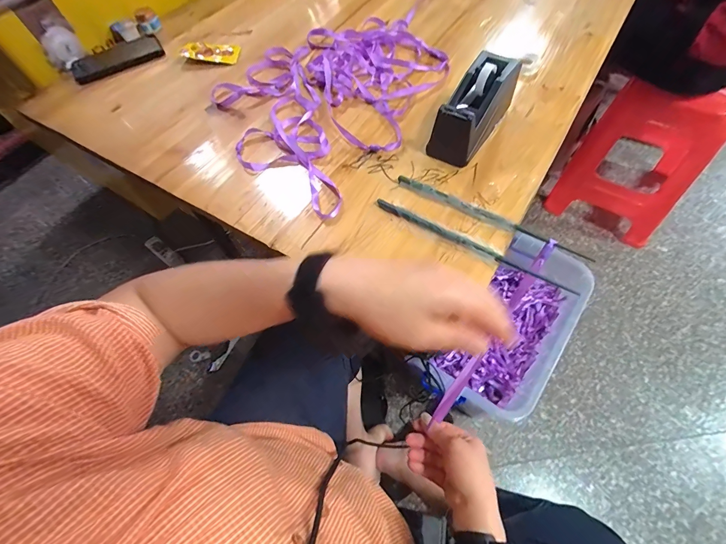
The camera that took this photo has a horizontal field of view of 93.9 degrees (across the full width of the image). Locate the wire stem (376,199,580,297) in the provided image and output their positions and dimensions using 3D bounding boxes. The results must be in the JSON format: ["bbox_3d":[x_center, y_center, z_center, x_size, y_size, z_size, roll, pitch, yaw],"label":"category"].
[{"bbox_3d":[0.117,-0.033,0.379,0.232,0.006,0.013,29,66,19],"label":"wire stem"}]

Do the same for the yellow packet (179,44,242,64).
[{"bbox_3d":[-0.284,-0.404,0.629,0.109,0.024,0.033,5,60,6],"label":"yellow packet"}]

